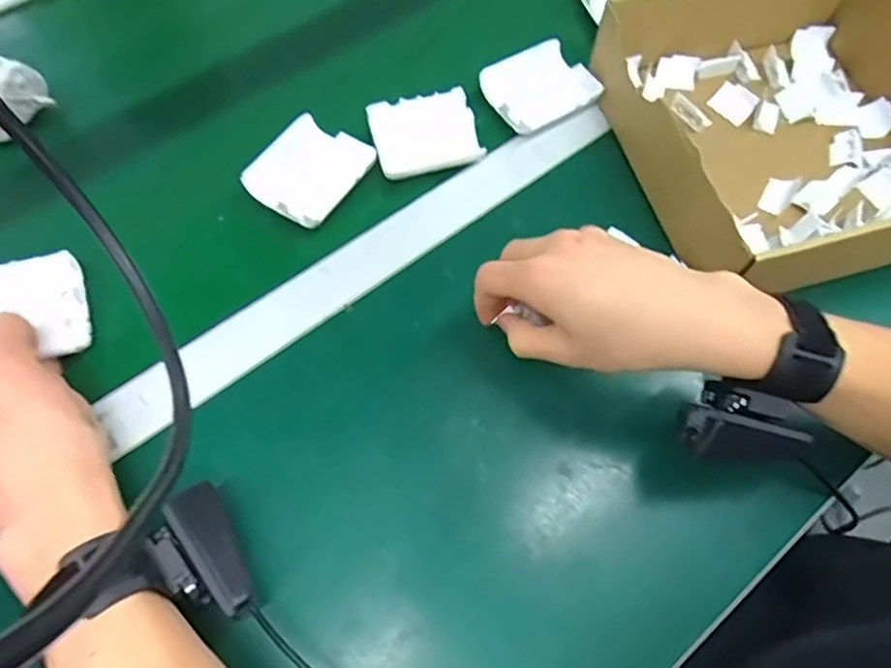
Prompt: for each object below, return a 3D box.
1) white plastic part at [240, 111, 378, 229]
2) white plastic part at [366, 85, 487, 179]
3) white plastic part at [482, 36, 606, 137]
[{"bbox_3d":[-0.103,-0.124,0.462,0.071,0.008,0.081,31,69,9],"label":"white plastic part"},{"bbox_3d":[-0.017,-0.159,0.487,0.080,0.012,0.063,-14,87,1],"label":"white plastic part"},{"bbox_3d":[0.078,-0.205,0.499,0.078,0.017,0.068,-28,68,-14],"label":"white plastic part"}]

